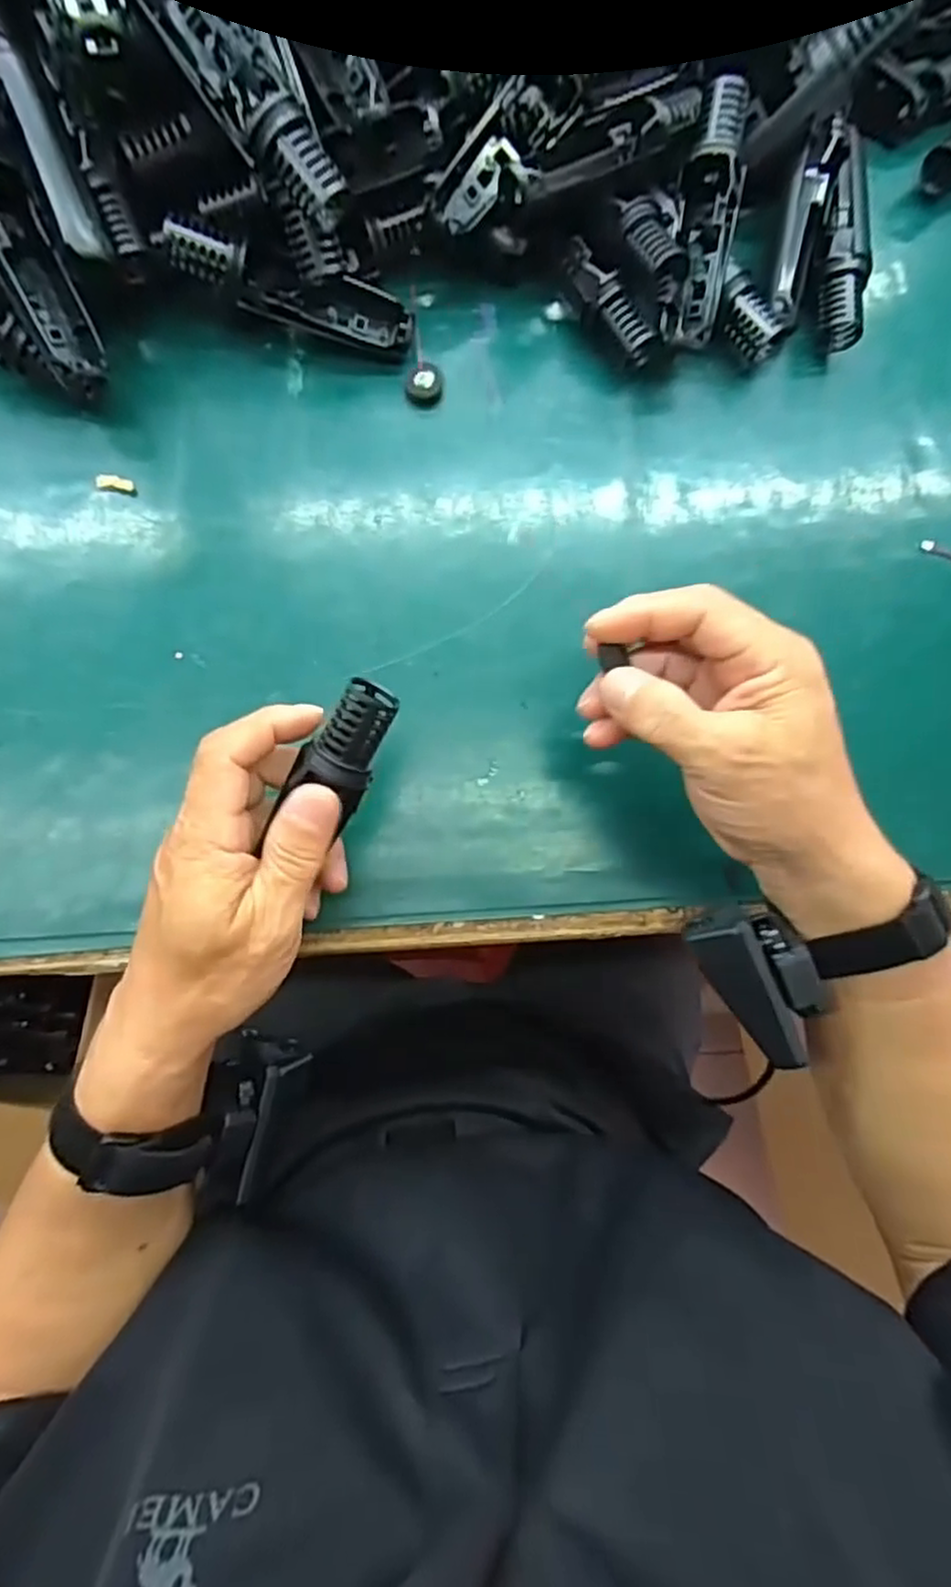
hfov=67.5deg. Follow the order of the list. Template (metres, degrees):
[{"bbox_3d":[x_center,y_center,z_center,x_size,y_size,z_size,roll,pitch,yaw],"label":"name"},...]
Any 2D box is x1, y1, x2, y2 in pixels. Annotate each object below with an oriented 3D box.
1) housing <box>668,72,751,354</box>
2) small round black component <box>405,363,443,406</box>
[{"bbox_3d":[0.118,-0.293,0.367,0.027,0.037,0.120,4,102,-4],"label":"housing"},{"bbox_3d":[-0.028,-0.222,0.384,0.019,0.008,0.021,6,84,-3],"label":"small round black component"}]

